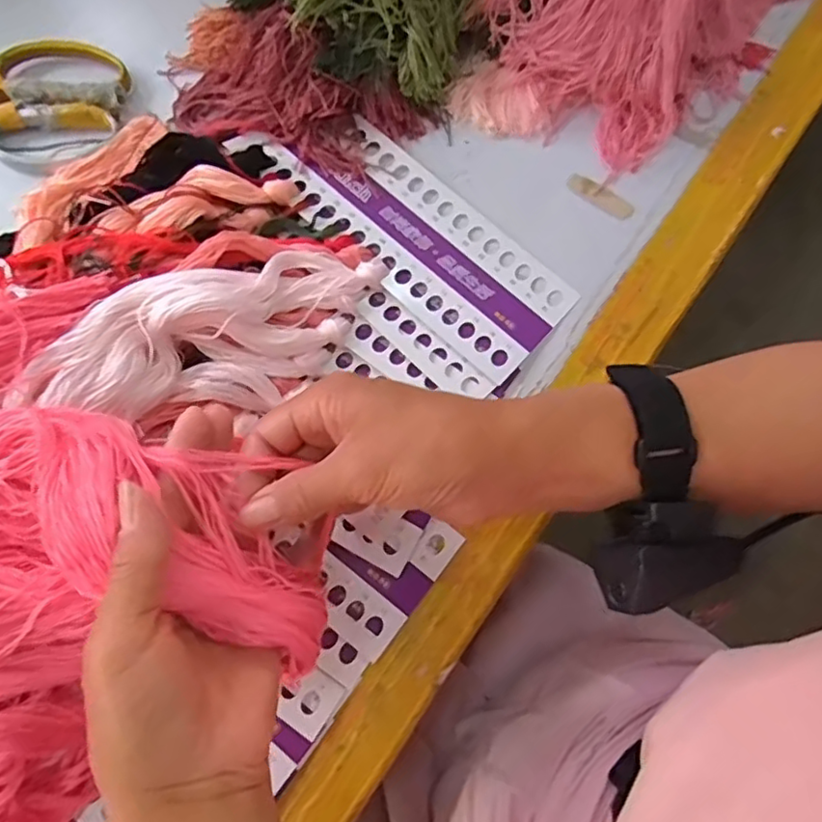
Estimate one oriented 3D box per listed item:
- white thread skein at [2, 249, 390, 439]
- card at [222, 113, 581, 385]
[{"bbox_3d":[-0.109,-0.039,0.351,0.201,0.045,0.082,-21,77,-20],"label":"white thread skein"},{"bbox_3d":[-0.005,-0.123,0.403,0.233,0.005,0.084,42,75,9],"label":"card"}]

